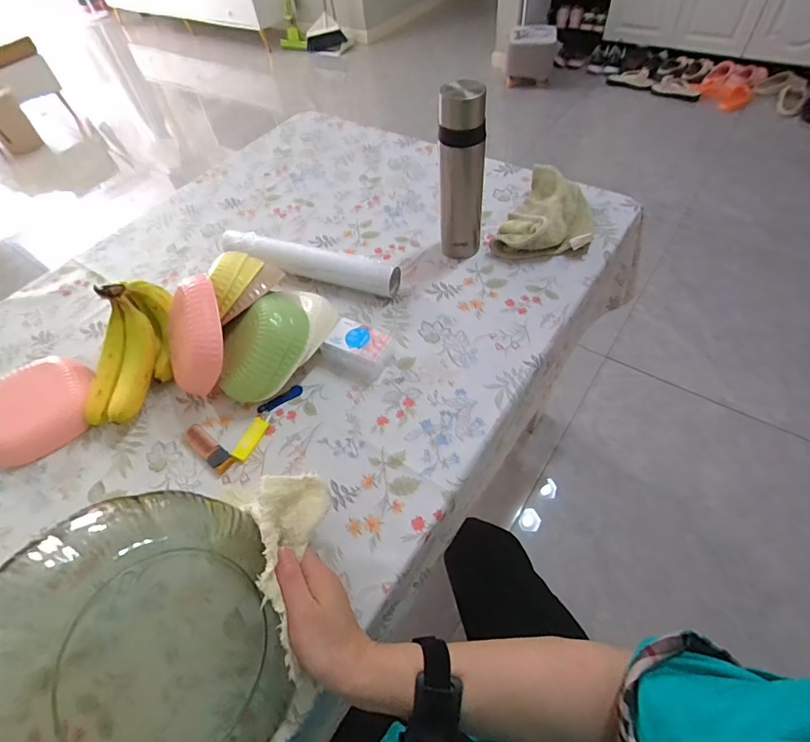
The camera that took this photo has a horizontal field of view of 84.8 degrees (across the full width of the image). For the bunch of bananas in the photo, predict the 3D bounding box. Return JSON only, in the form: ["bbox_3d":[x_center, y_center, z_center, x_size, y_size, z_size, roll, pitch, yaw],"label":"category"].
[{"bbox_3d":[-0.356,-0.027,0.571,0.077,0.086,0.191,4,76,7],"label":"bunch of bananas"}]

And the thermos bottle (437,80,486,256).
[{"bbox_3d":[0.080,-0.270,0.634,0.050,0.239,0.055,-36,59,-20],"label":"thermos bottle"}]

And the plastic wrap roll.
[{"bbox_3d":[-0.155,-0.169,0.695,0.297,0.054,0.039,15,57,15],"label":"plastic wrap roll"}]

